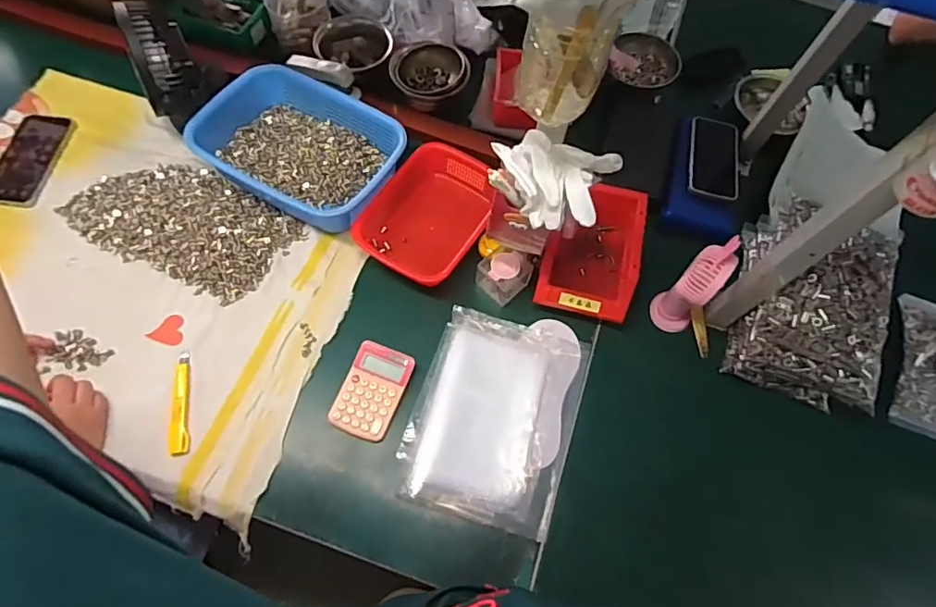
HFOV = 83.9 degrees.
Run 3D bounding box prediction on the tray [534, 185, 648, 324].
[{"bbox_3d":[0.175,-0.076,0.741,0.122,0.074,0.191,16,65,5],"label":"tray"}]

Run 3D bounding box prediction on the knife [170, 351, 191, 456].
[{"bbox_3d":[-0.363,0.122,0.659,0.020,0.011,0.134,-11,66,-7],"label":"knife"}]

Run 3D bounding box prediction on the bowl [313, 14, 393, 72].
[{"bbox_3d":[-0.192,-0.427,0.891,0.126,0.073,0.126,1,65,-2],"label":"bowl"}]

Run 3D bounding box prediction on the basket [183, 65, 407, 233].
[{"bbox_3d":[-0.258,-0.241,0.808,0.290,0.069,0.206,28,67,10],"label":"basket"}]

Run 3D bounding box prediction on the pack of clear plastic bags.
[{"bbox_3d":[0.036,0.134,0.670,0.191,0.022,0.270,18,66,6],"label":"pack of clear plastic bags"}]

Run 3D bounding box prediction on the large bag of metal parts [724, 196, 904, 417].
[{"bbox_3d":[0.443,0.003,0.682,0.148,0.132,0.230,19,66,6],"label":"large bag of metal parts"}]

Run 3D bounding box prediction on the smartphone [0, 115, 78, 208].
[{"bbox_3d":[-0.691,-0.228,0.821,0.083,0.014,0.185,4,65,-1],"label":"smartphone"}]

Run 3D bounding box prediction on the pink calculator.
[{"bbox_3d":[-0.125,0.112,0.675,0.079,0.020,0.118,20,66,7],"label":"pink calculator"}]

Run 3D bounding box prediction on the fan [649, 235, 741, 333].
[{"bbox_3d":[0.294,-0.020,0.681,0.072,0.145,0.057,-40,73,-18],"label":"fan"}]

